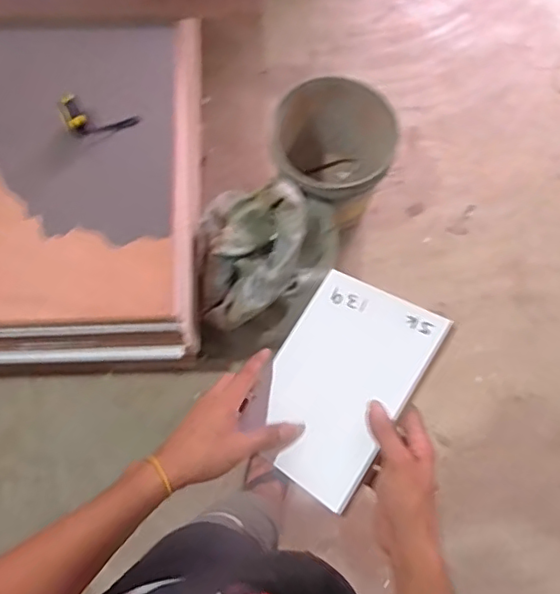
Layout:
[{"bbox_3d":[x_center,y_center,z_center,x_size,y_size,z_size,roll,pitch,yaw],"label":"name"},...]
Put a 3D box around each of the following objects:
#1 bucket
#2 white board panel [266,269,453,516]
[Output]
[{"bbox_3d":[0.155,-0.366,1.538,0.276,0.326,0.297,0,71,-1],"label":"bucket"},{"bbox_3d":[0.057,0.085,0.587,0.153,0.008,0.209,26,81,40],"label":"white board panel"}]

